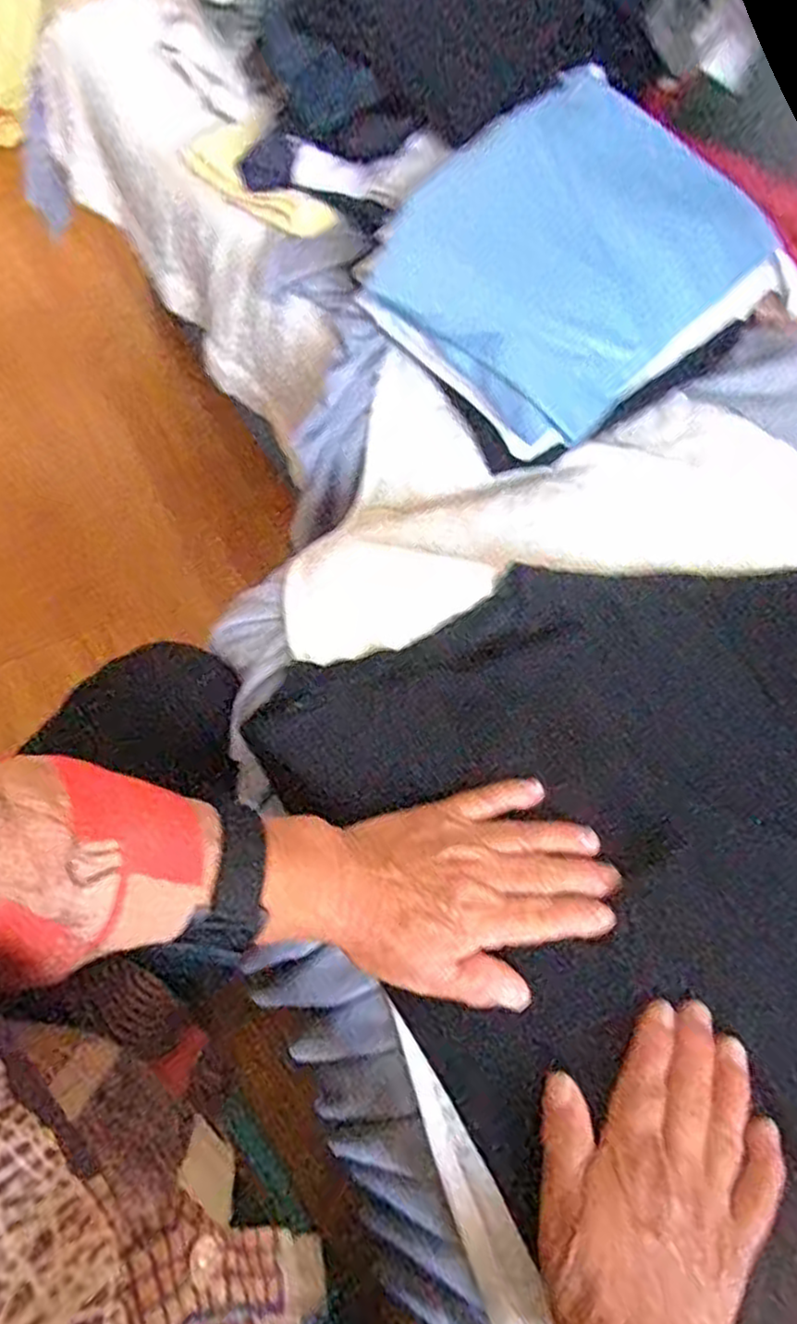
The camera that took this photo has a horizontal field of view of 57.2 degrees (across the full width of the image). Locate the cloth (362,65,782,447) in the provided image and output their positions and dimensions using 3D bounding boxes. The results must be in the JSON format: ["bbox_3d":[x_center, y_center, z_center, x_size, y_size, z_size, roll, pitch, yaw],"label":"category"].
[{"bbox_3d":[0.128,-0.300,0.534,0.246,0.034,0.197,-44,93,-9],"label":"cloth"}]

